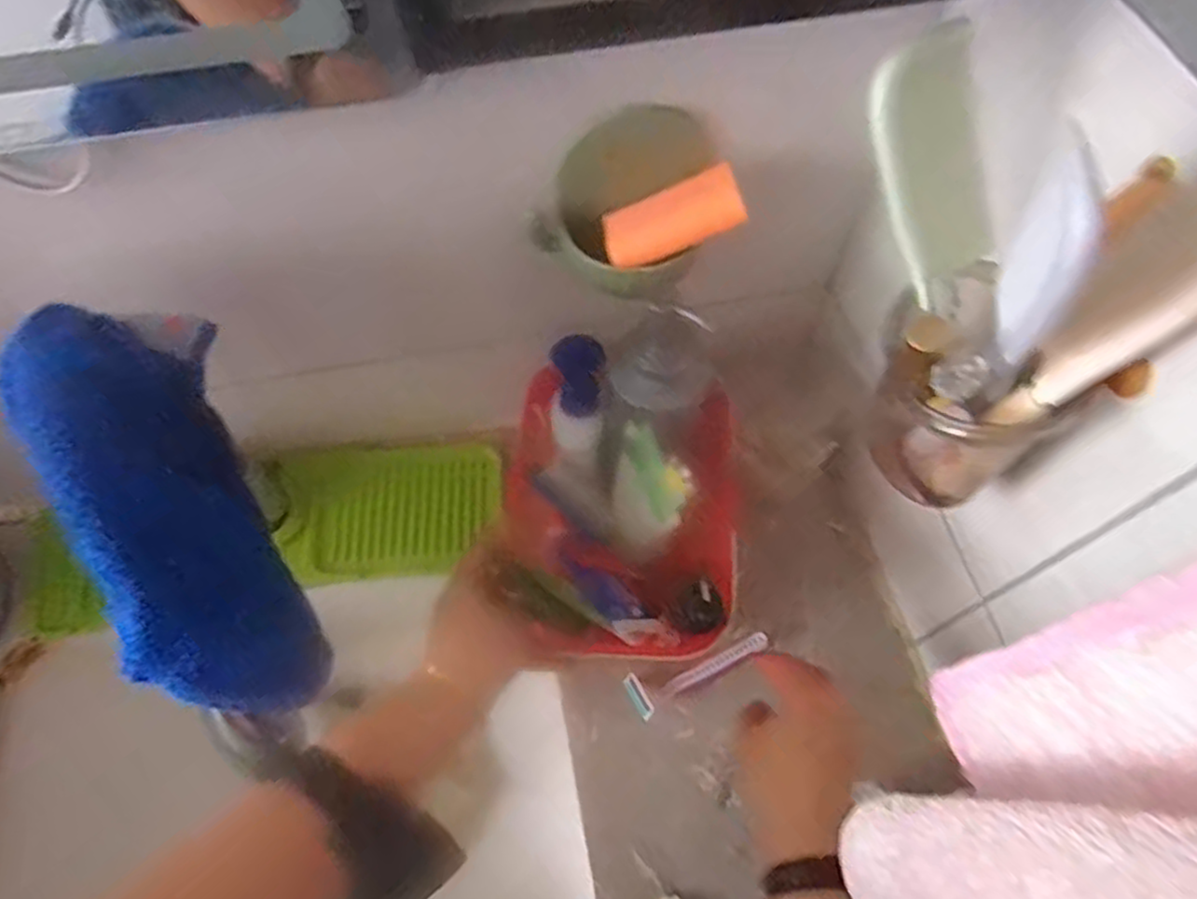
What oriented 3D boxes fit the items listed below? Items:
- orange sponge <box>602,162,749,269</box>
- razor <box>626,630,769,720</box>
[{"bbox_3d":[0.042,-0.138,0.425,0.080,0.017,0.042,-21,64,12],"label":"orange sponge"},{"bbox_3d":[0.078,0.172,0.559,0.113,0.015,0.032,-19,65,-9],"label":"razor"}]

